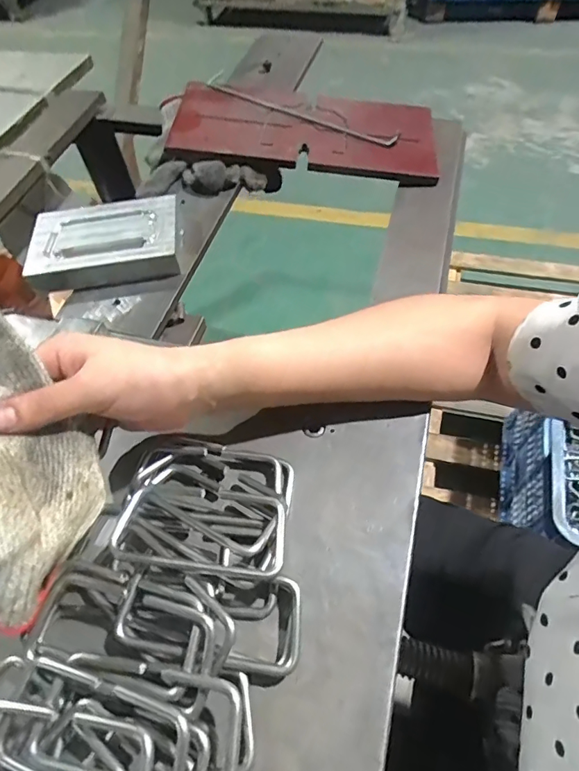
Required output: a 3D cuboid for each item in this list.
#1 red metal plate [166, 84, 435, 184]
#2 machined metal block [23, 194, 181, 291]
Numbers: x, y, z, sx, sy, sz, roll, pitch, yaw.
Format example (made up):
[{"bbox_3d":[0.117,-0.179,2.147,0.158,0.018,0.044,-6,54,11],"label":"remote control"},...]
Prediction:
[{"bbox_3d":[0.018,-0.307,0.559,0.303,0.017,0.155,7,59,3],"label":"red metal plate"},{"bbox_3d":[-0.180,-0.140,0.464,0.138,0.027,0.096,-10,56,-2],"label":"machined metal block"}]

